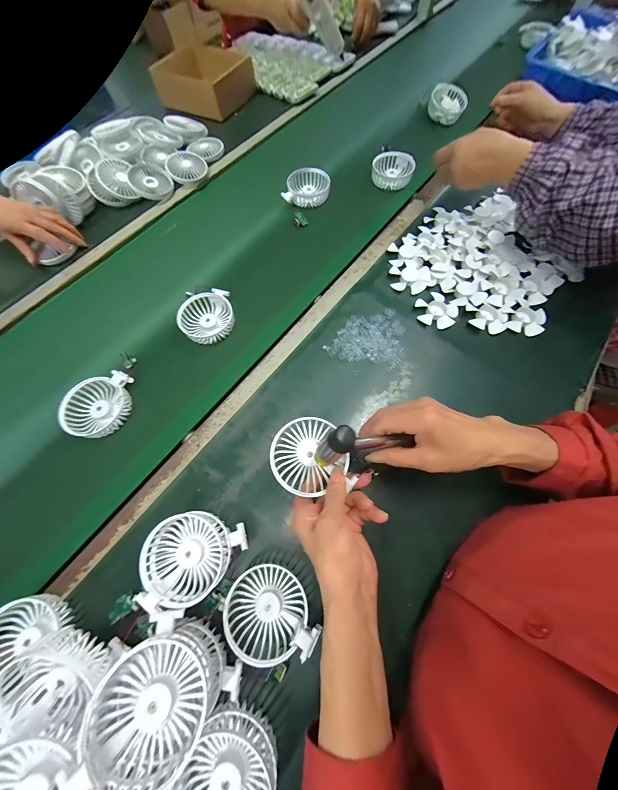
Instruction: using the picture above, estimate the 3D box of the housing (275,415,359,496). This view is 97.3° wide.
[{"bbox_3d":[0.000,0.075,0.332,0.083,0.026,0.092,-17,69,-6],"label":"housing"}]

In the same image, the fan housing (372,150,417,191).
[{"bbox_3d":[0.186,-0.500,0.603,0.089,0.040,0.072,20,69,8],"label":"fan housing"}]

